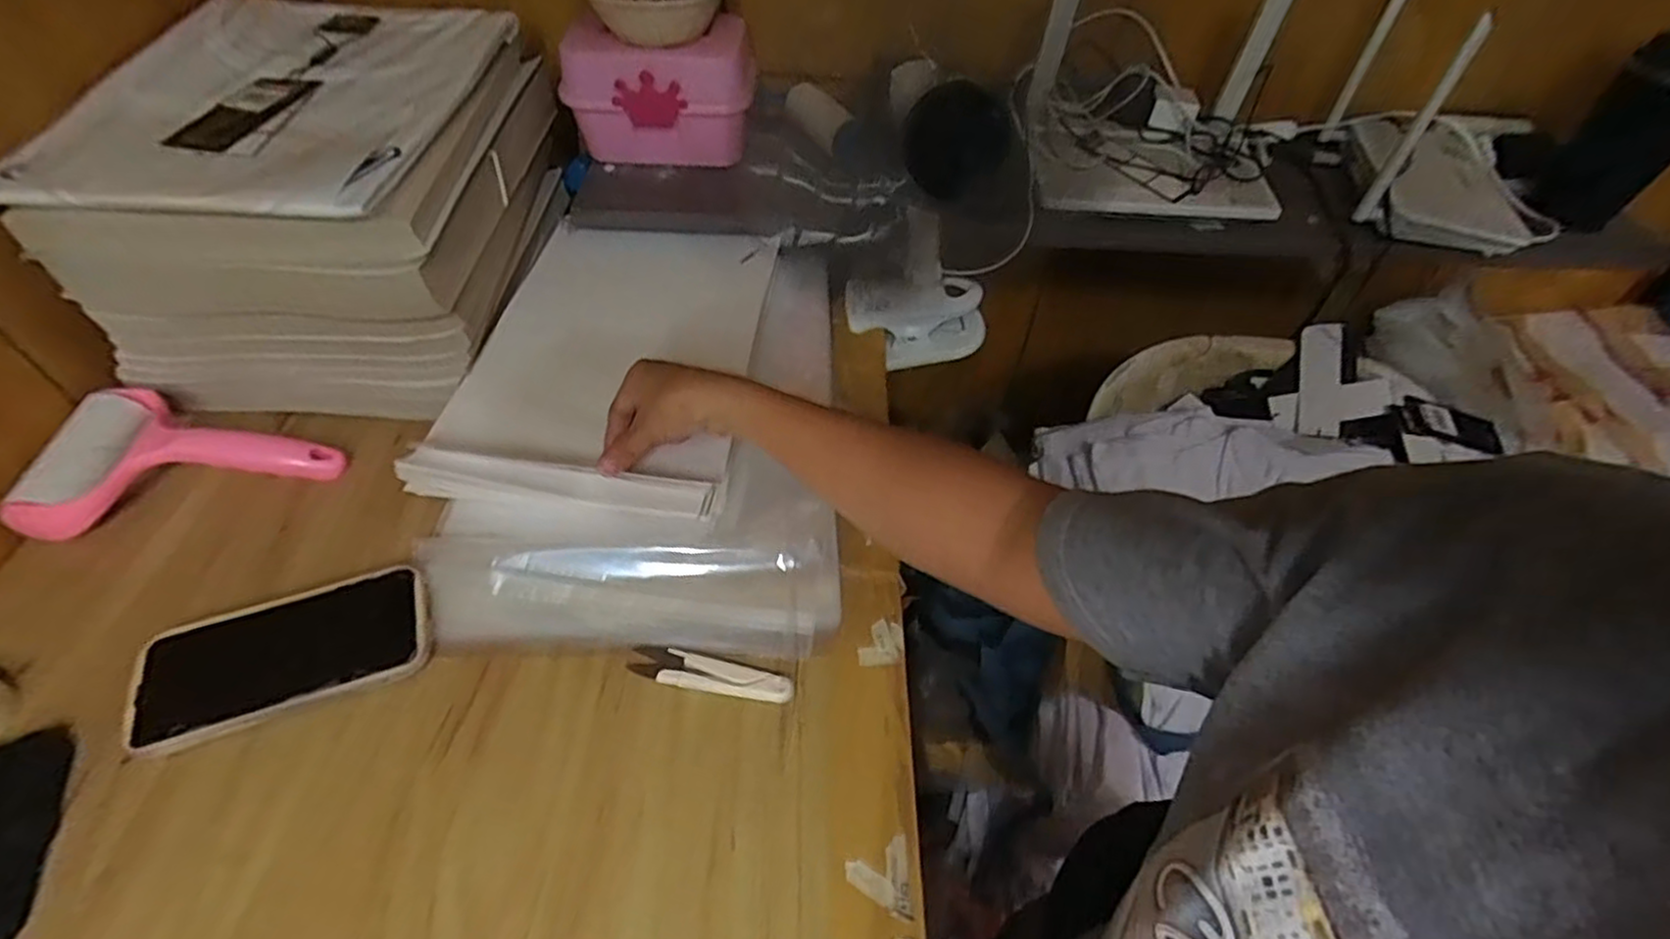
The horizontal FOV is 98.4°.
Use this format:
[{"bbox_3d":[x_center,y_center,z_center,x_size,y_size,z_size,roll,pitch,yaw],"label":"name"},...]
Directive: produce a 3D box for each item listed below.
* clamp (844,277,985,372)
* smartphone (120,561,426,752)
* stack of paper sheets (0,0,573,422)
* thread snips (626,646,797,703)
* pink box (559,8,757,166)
[{"bbox_3d":[0.078,-0.141,0.693,0.136,0.059,0.054,-6,51,-7],"label":"clamp"},{"bbox_3d":[-0.340,0.113,0.445,0.163,0.014,0.079,-16,53,-15],"label":"smartphone"},{"bbox_3d":[-0.413,-0.236,0.619,0.267,0.180,0.328,1,51,-2],"label":"stack of paper sheets"},{"bbox_3d":[-0.077,0.128,0.450,0.103,0.007,0.023,12,51,7],"label":"thread snips"},{"bbox_3d":[-0.166,-0.357,0.690,0.176,0.104,0.077,3,50,0],"label":"pink box"}]

